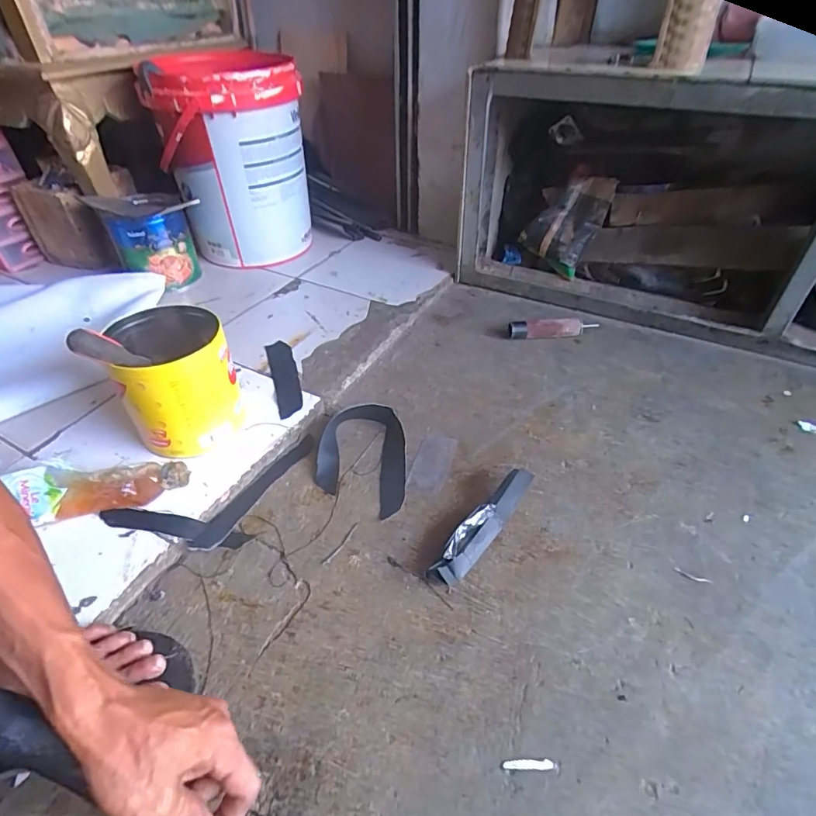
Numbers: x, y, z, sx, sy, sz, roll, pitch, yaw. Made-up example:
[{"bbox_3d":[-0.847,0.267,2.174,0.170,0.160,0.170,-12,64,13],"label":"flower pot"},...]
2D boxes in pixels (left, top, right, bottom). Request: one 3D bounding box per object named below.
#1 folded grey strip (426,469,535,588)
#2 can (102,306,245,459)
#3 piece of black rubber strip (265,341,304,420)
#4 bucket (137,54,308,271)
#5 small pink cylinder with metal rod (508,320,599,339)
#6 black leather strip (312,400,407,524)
[{"bbox_3d":[0.093,0.141,0.575,0.035,0.021,0.190,30,51,30],"label":"folded grey strip"},{"bbox_3d":[-0.316,-0.036,0.658,0.138,0.153,0.149,-22,46,-22],"label":"can"},{"bbox_3d":[-0.206,-0.052,0.796,0.043,0.006,0.201,-12,46,-15],"label":"piece of black rubber strip"},{"bbox_3d":[-0.375,-0.519,1.037,0.272,0.388,0.255,-1,42,1],"label":"bucket"},{"bbox_3d":[0.275,-0.150,0.895,0.164,0.035,0.028,-5,42,-3],"label":"small pink cylinder with metal rod"},{"bbox_3d":[-0.064,0.069,0.666,0.127,0.025,0.184,2,42,4],"label":"black leather strip"}]

